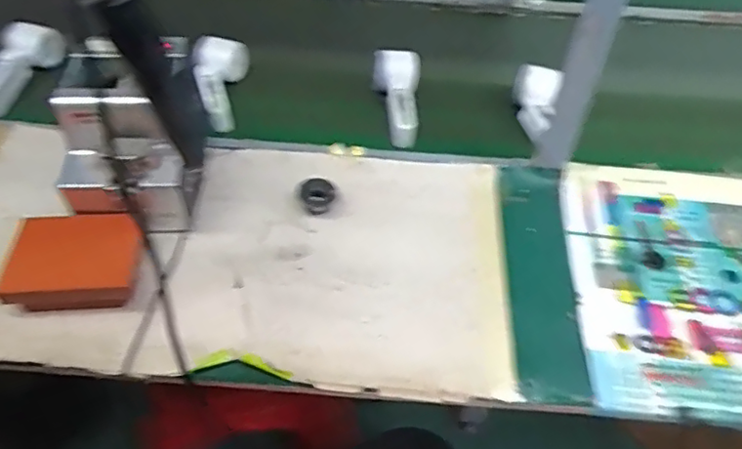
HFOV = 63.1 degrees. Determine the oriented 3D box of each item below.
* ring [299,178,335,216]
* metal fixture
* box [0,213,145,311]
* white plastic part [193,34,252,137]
[{"bbox_3d":[-0.065,-0.037,0.730,0.038,0.018,0.046,-18,51,-19],"label":"ring"},{"bbox_3d":[-0.272,-0.064,0.669,0.134,0.136,0.079,6,47,1],"label":"metal fixture"},{"bbox_3d":[-0.312,0.038,0.648,0.132,0.036,0.104,-2,48,-6],"label":"box"},{"bbox_3d":[-0.218,-0.202,0.875,0.073,0.061,0.164,-3,60,-6],"label":"white plastic part"}]

